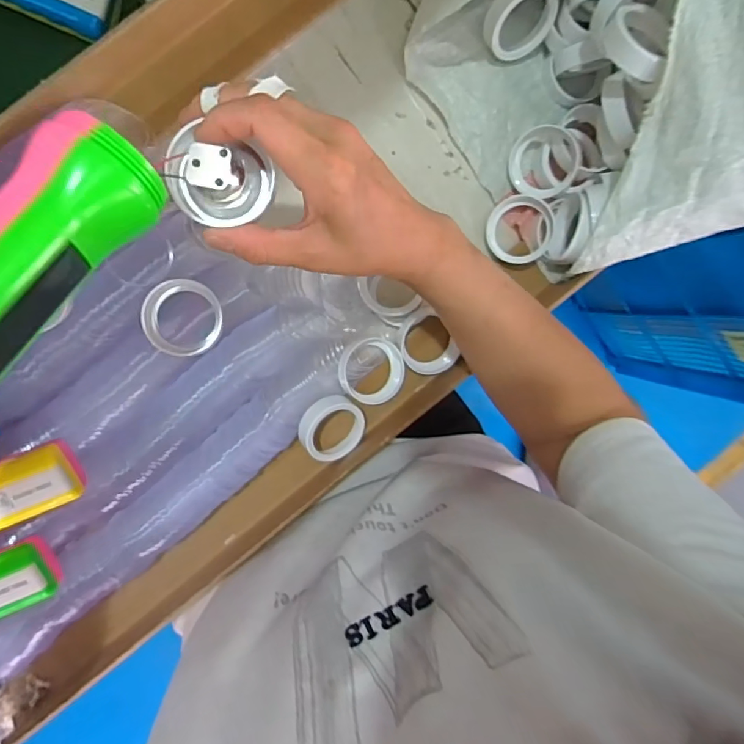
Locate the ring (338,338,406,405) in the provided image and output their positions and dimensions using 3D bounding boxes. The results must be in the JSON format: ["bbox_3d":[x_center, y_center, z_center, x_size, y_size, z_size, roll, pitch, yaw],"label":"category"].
[{"bbox_3d":[-0.001,-0.002,0.402,0.054,0.022,0.053,-1,97,-8],"label":"ring"}]

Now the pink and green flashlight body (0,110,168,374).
[{"bbox_3d":[-0.143,-0.034,0.187,0.041,0.040,0.146,33,75,-8],"label":"pink and green flashlight body"}]

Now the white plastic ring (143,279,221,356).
[{"bbox_3d":[-0.137,-0.040,0.353,0.052,0.023,0.054,-1,97,-8],"label":"white plastic ring"}]

